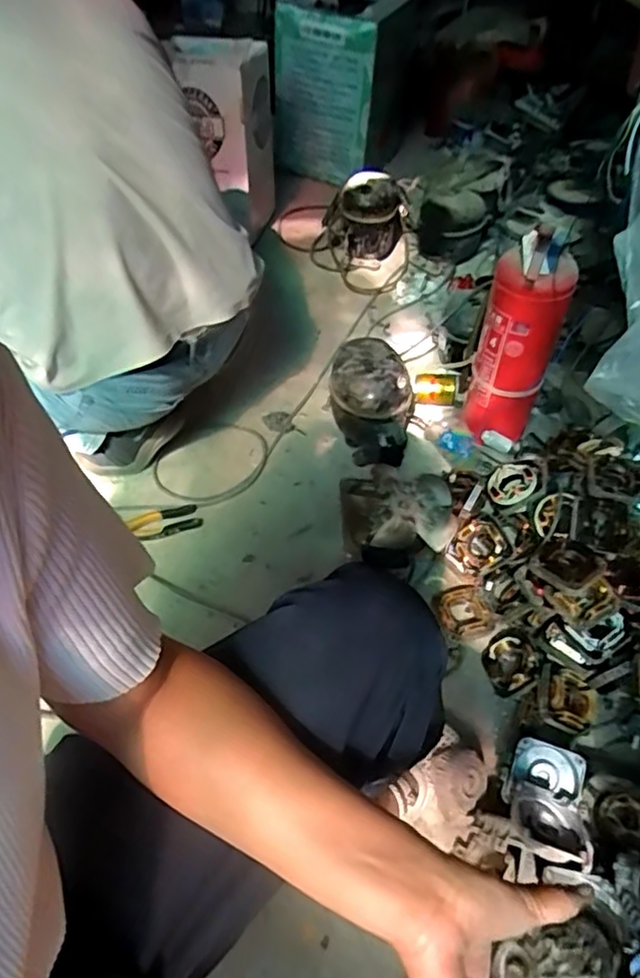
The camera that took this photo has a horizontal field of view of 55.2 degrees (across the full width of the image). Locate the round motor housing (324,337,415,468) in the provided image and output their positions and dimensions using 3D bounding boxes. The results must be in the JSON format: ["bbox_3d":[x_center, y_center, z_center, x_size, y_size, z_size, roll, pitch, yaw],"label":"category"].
[{"bbox_3d":[0.093,-0.158,1.168,0.157,0.178,0.182,10,50,7],"label":"round motor housing"}]

